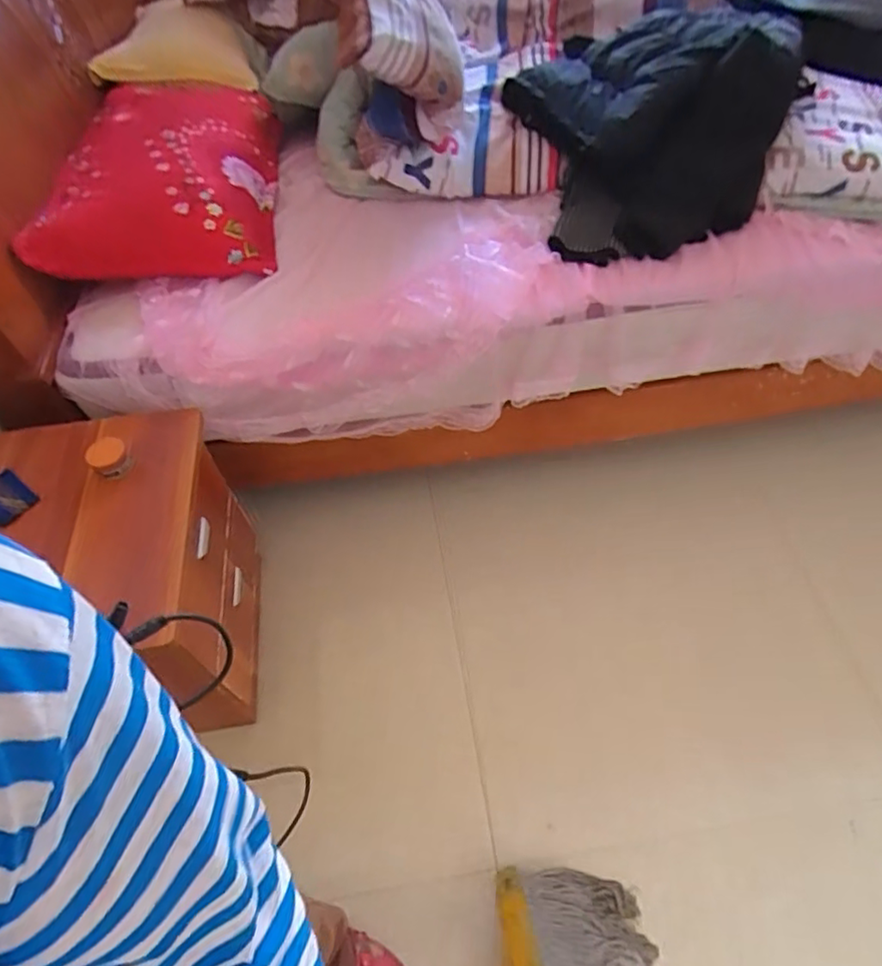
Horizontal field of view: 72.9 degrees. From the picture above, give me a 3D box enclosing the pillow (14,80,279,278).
[{"bbox_3d":[-0.550,-0.657,1.212,0.403,0.127,0.617,-7,55,-3],"label":"pillow"}]

